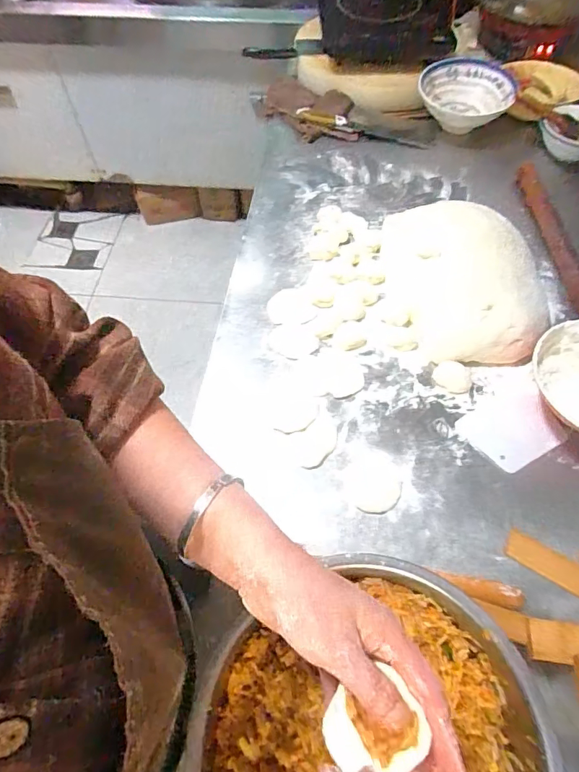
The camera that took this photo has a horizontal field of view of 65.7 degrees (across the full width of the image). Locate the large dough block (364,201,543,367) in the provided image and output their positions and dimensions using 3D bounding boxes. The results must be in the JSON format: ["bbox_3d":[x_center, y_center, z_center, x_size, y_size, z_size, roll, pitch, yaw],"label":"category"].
[{"bbox_3d":[0.256,-0.181,0.706,0.236,0.068,0.295,5,60,6],"label":"large dough block"}]

